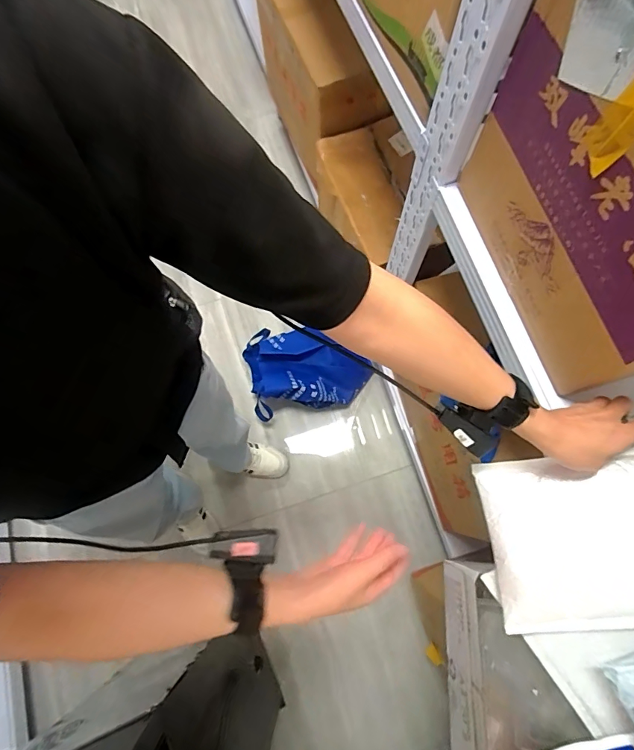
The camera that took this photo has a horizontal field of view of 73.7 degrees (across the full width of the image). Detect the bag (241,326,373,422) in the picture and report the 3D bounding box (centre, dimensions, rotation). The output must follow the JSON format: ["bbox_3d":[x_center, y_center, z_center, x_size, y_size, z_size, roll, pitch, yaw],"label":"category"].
[{"bbox_3d":[-0.032,-0.031,1.389,0.387,0.178,0.291,-12,74,-1],"label":"bag"}]

